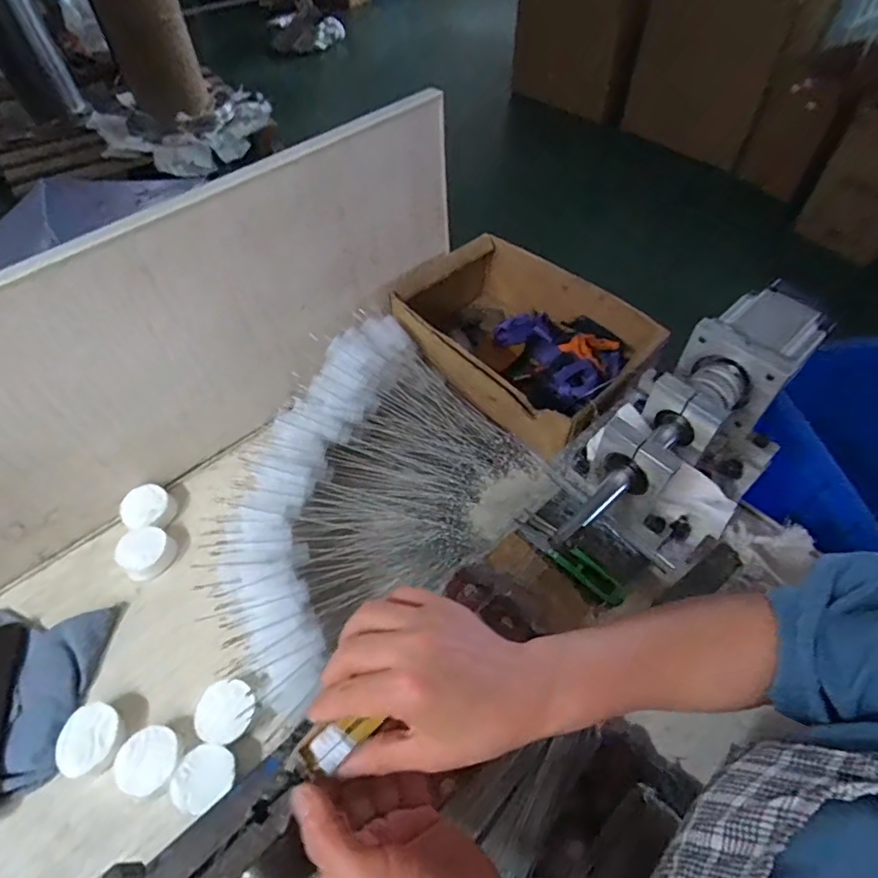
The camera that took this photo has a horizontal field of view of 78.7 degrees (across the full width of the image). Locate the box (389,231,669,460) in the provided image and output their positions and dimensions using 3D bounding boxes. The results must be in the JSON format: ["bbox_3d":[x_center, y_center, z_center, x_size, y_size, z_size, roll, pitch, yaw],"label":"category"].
[{"bbox_3d":[0.095,-0.116,0.660,0.292,0.108,0.202,37,61,25],"label":"box"}]

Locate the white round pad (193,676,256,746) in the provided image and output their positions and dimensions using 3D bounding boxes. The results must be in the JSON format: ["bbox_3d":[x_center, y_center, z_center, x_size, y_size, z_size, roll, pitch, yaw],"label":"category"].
[{"bbox_3d":[-0.177,0.228,0.447,0.047,0.024,0.047,0,52,0],"label":"white round pad"}]

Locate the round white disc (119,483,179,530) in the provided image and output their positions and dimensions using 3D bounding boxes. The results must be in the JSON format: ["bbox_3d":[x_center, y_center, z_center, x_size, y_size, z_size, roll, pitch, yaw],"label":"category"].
[{"bbox_3d":[-0.308,0.075,0.566,0.046,0.029,0.049,0,52,0],"label":"round white disc"}]

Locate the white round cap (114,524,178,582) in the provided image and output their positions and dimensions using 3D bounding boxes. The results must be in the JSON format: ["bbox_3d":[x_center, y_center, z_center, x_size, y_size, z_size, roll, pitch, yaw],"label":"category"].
[{"bbox_3d":[-0.293,0.114,0.538,0.050,0.024,0.049,0,52,0],"label":"white round cap"}]

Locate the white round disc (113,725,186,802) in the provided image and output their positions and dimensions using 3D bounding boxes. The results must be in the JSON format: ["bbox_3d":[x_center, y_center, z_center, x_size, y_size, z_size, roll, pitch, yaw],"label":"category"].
[{"bbox_3d":[-0.229,0.259,0.430,0.050,0.022,0.048,0,52,0],"label":"white round disc"}]

